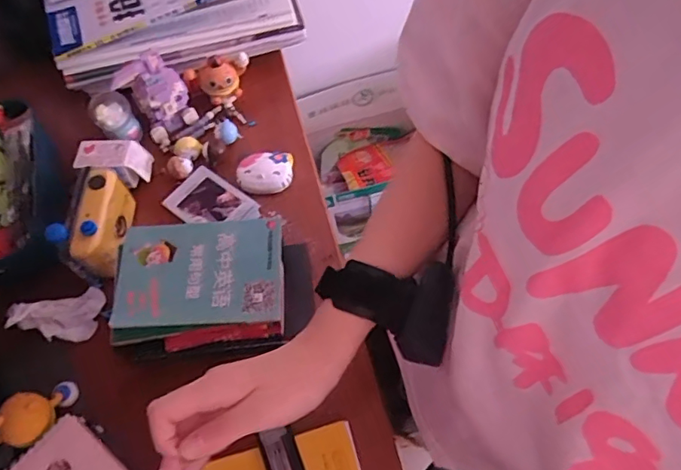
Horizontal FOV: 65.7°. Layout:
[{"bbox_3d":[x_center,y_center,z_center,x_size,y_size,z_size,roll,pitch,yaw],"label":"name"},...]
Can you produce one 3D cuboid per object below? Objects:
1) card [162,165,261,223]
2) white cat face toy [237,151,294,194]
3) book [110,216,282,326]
[{"bbox_3d":[-0.146,-0.035,0.600,0.096,0.009,0.066,33,71,18],"label":"card"},{"bbox_3d":[-0.087,-0.074,0.615,0.063,0.022,0.049,-8,64,-1],"label":"white cat face toy"},{"bbox_3d":[-0.125,0.032,0.469,0.144,0.008,0.097,-4,64,0],"label":"book"}]

